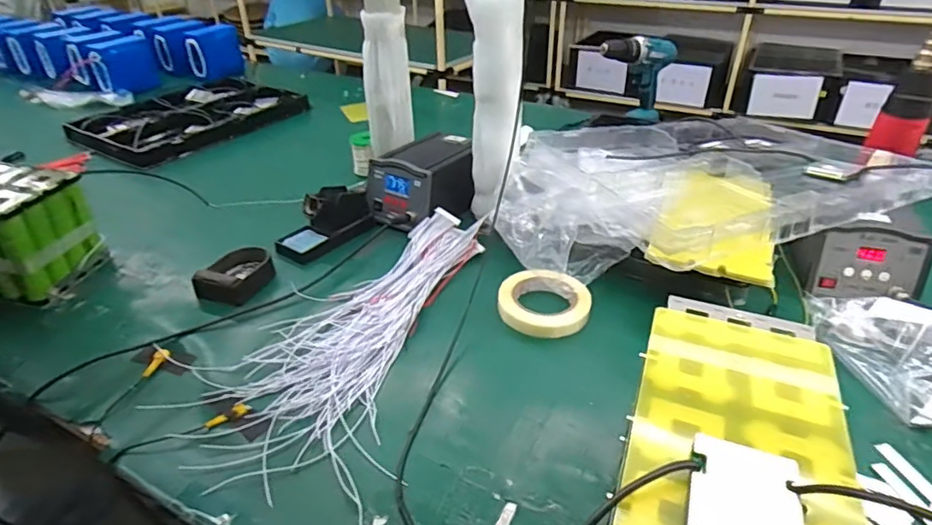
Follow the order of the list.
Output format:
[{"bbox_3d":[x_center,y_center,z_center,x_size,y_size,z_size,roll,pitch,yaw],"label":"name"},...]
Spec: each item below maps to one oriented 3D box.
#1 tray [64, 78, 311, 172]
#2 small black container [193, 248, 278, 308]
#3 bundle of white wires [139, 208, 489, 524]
[{"bbox_3d":[-0.708,-0.367,1.397,0.385,0.051,0.473,16,38,25],"label":"tray"},{"bbox_3d":[-0.330,0.014,0.794,0.084,0.036,0.105,9,35,15],"label":"small black container"},{"bbox_3d":[-0.158,0.071,0.684,0.277,0.033,0.468,4,34,9],"label":"bundle of white wires"}]

